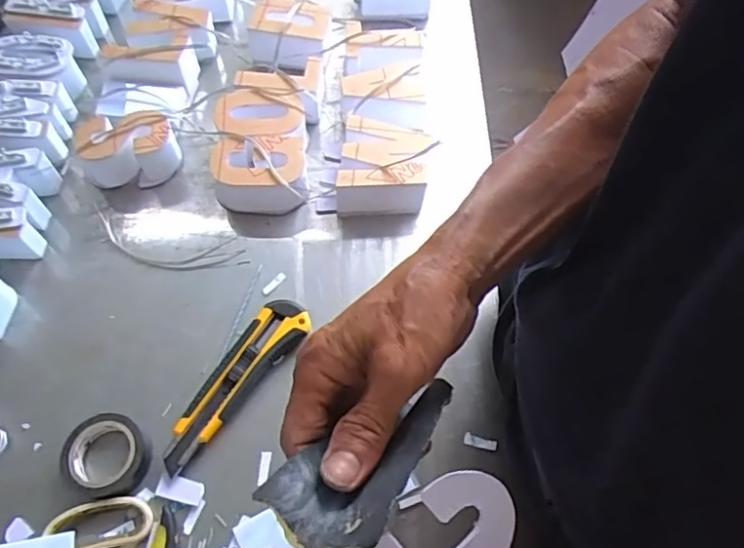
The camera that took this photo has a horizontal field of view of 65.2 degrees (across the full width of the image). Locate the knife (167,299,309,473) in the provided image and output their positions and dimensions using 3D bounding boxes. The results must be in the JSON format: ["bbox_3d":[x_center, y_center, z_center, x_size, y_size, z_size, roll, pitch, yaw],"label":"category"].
[{"bbox_3d":[-0.111,0.086,0.469,0.039,0.020,0.154,34,67,16],"label":"knife"}]

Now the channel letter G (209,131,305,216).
[{"bbox_3d":[-0.104,-0.092,0.547,0.086,0.045,0.063,-4,62,-2],"label":"channel letter G"}]

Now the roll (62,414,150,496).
[{"bbox_3d":[-0.201,0.137,0.439,0.062,0.020,0.057,0,62,0],"label":"roll"}]

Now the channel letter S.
[{"bbox_3d":[-0.231,-0.119,0.557,0.089,0.050,0.056,-15,63,-8],"label":"channel letter S"}]

